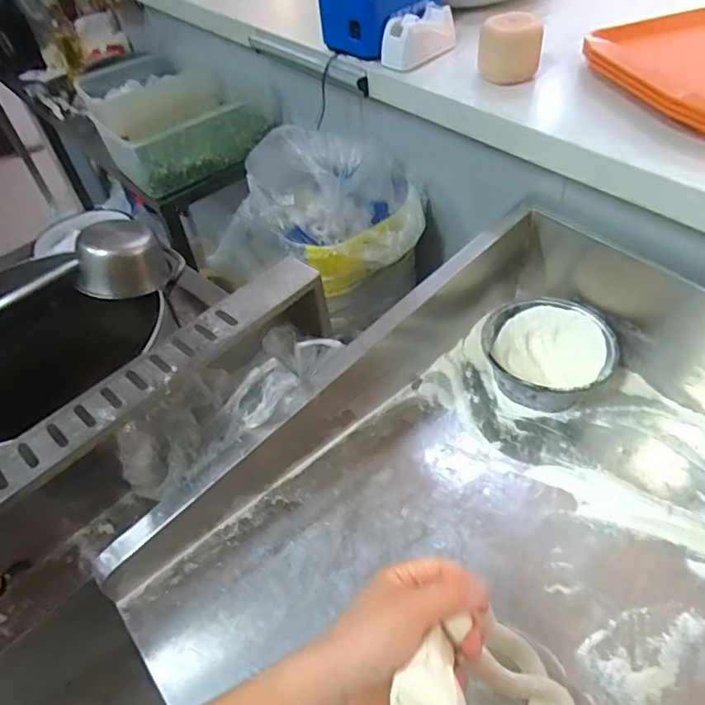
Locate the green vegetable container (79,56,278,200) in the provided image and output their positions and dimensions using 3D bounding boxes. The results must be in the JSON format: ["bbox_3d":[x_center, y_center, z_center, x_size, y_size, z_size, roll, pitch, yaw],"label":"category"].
[{"bbox_3d":[-0.412,-0.498,1.173,0.296,0.102,0.453,-37,55,-24],"label":"green vegetable container"}]

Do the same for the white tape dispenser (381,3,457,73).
[{"bbox_3d":[0.101,-0.465,0.824,0.121,0.064,0.053,-37,55,-24],"label":"white tape dispenser"}]

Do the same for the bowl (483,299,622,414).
[{"bbox_3d":[0.258,0.003,0.740,0.154,0.066,0.152,-2,46,2],"label":"bowl"}]

